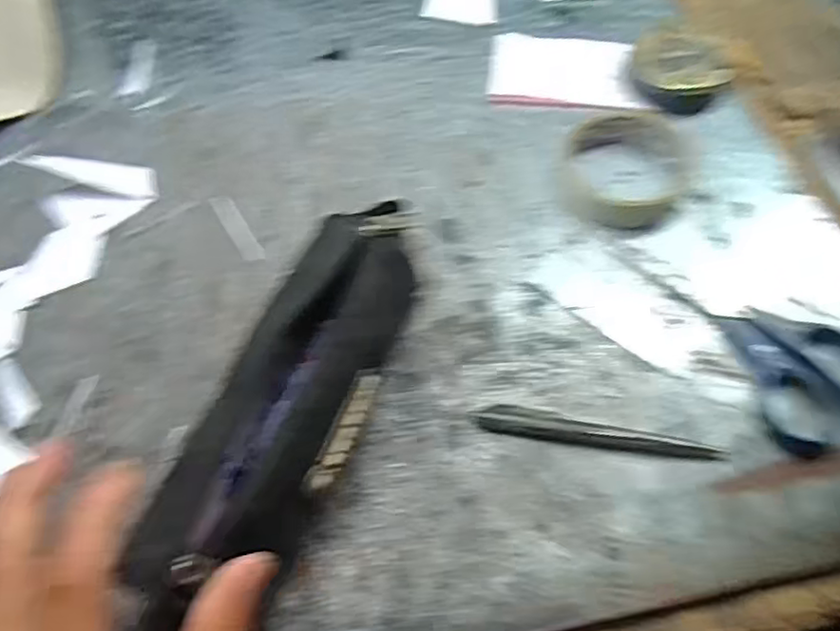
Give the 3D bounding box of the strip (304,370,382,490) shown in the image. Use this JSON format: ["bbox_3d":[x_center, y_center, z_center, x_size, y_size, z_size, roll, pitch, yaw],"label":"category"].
[{"bbox_3d":[-0.038,0.058,0.333,0.014,0.006,0.068,18,62,12],"label":"strip"}]

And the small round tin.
[{"bbox_3d":[0.192,-0.182,0.478,0.068,0.029,0.057,22,63,14],"label":"small round tin"}]

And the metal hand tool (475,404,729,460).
[{"bbox_3d":[0.097,0.064,0.356,0.128,0.008,0.017,9,60,7],"label":"metal hand tool"}]

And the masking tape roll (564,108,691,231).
[{"bbox_3d":[0.140,-0.101,0.439,0.080,0.017,0.085,-1,60,2],"label":"masking tape roll"}]

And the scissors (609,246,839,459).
[{"bbox_3d":[0.191,0.004,0.373,0.068,0.018,0.164,-27,62,-13],"label":"scissors"}]

